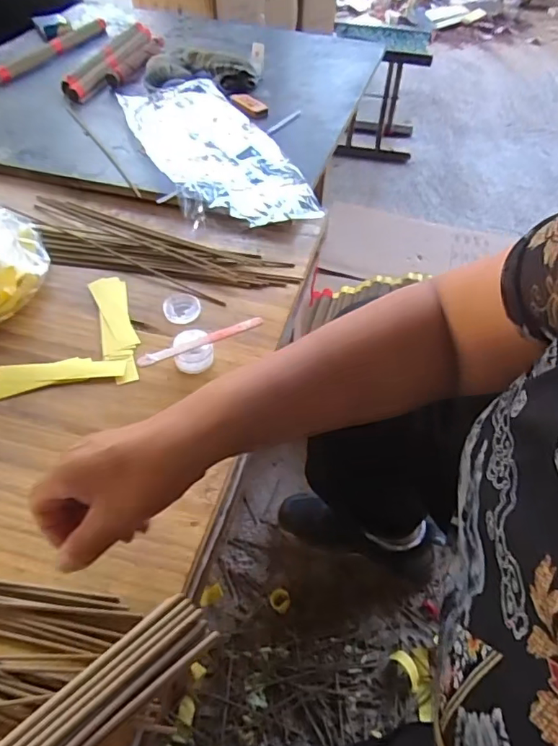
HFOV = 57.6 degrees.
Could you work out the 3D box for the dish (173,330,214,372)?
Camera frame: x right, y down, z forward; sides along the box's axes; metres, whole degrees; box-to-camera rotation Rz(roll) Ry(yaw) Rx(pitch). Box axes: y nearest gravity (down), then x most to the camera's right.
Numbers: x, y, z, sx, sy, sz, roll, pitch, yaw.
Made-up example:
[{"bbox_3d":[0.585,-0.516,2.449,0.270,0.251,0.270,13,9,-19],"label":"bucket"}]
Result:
[{"bbox_3d":[-0.080,-0.020,0.479,0.035,0.027,0.033,1,49,-1],"label":"dish"}]

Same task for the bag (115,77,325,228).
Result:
[{"bbox_3d":[-0.097,-0.322,0.709,0.169,0.033,0.385,-20,52,-18],"label":"bag"}]

